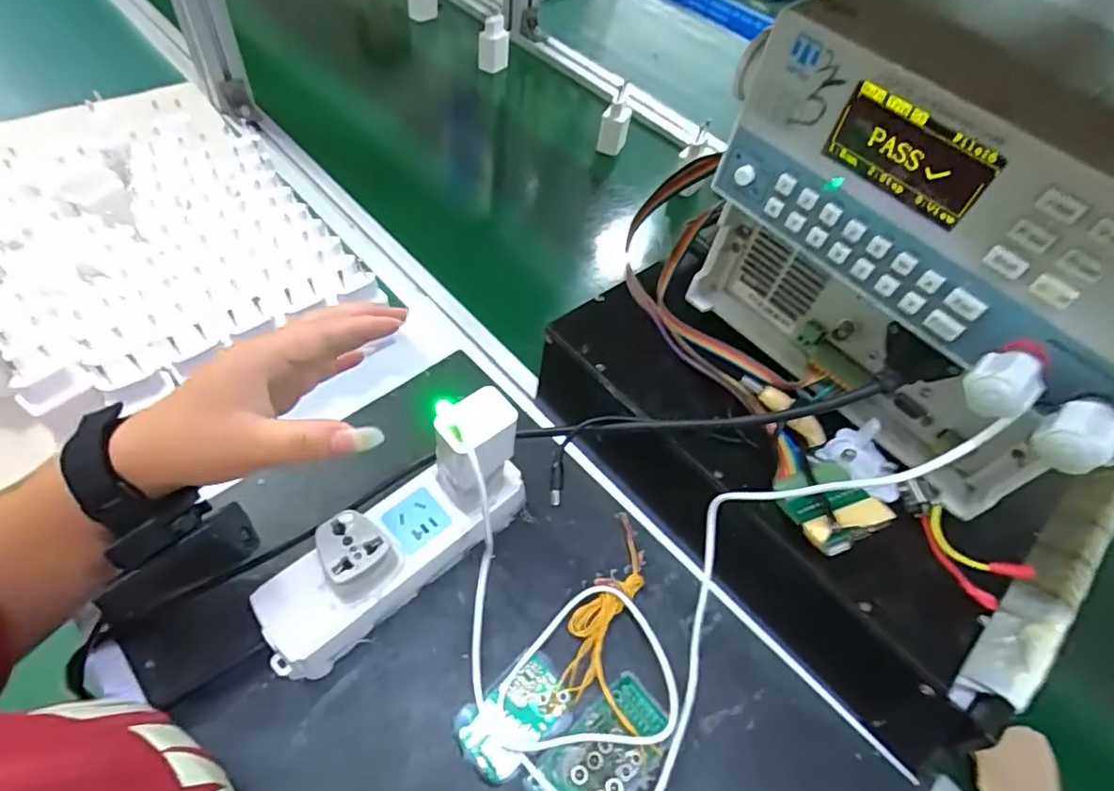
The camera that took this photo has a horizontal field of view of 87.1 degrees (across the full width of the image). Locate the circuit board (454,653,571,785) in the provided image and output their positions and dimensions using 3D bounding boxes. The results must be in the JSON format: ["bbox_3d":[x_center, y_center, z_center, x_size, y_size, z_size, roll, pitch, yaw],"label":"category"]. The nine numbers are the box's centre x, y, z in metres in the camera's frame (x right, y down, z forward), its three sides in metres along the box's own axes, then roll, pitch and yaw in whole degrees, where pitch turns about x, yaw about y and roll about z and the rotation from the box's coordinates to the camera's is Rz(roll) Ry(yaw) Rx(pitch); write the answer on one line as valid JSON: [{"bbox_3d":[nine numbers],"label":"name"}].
[{"bbox_3d":[-0.024,0.183,0.334,0.062,0.012,0.043,-29,62,-23],"label":"circuit board"}]

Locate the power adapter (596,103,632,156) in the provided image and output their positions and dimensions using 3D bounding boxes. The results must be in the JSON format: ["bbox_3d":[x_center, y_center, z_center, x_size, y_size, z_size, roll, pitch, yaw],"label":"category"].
[{"bbox_3d":[0.068,-0.320,0.703,0.034,0.060,0.024,7,53,-1],"label":"power adapter"}]

